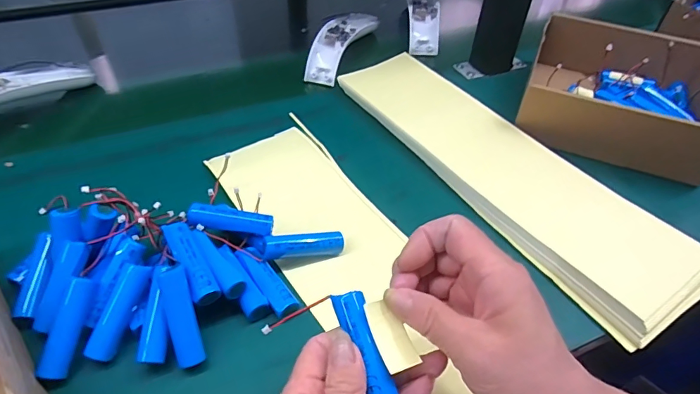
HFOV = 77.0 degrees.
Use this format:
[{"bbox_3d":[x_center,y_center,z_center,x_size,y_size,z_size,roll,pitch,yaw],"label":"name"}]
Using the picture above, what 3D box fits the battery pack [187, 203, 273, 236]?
[{"bbox_3d":[-0.096,0.019,0.357,0.066,0.020,0.017,4,46,0],"label":"battery pack"}]

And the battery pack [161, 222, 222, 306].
[{"bbox_3d":[-0.117,0.047,0.324,0.019,0.019,0.067,-23,52,-23],"label":"battery pack"}]

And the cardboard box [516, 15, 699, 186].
[{"bbox_3d":[0.312,-0.125,0.511,0.192,0.071,0.205,20,48,15],"label":"cardboard box"}]

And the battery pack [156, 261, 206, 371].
[{"bbox_3d":[-0.118,0.081,0.307,0.019,0.016,0.072,-16,80,-18],"label":"battery pack"}]

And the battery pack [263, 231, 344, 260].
[{"bbox_3d":[-0.038,0.040,0.362,0.065,0.016,0.017,-1,45,-23],"label":"battery pack"}]

